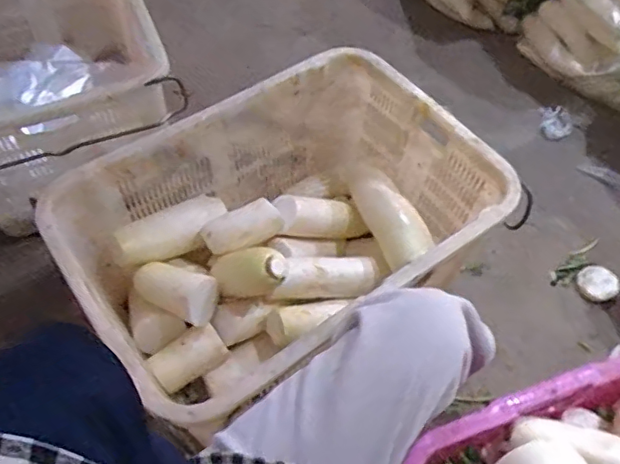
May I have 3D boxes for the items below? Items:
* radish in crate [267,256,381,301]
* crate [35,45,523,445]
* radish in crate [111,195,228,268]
[{"bbox_3d":[0.037,0.081,1.040,0.218,0.057,0.061,-4,54,-21],"label":"radish in crate"},{"bbox_3d":[-0.042,0.008,1.019,0.665,0.296,0.465,-29,60,-18],"label":"crate"},{"bbox_3d":[-0.265,-0.004,1.062,0.222,0.072,0.084,-25,59,-15],"label":"radish in crate"}]

